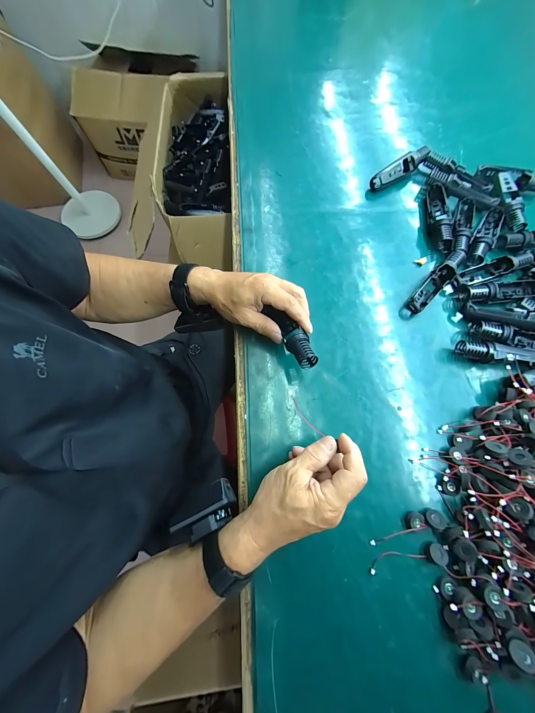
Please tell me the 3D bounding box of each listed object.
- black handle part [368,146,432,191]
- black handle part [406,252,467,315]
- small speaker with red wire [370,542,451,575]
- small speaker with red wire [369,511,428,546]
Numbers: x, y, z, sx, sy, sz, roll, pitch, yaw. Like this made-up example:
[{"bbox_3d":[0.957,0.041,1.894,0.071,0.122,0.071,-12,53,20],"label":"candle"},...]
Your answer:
[{"bbox_3d":[0.236,-0.335,0.457,0.115,0.027,0.025,-30,76,-9],"label":"black handle part"},{"bbox_3d":[0.257,-0.114,0.393,0.119,0.026,0.027,-43,78,-12],"label":"black handle part"},{"bbox_3d":[0.162,0.233,0.297,0.089,0.010,0.020,-7,73,-3],"label":"small speaker with red wire"},{"bbox_3d":[0.154,0.204,0.307,0.072,0.008,0.018,-16,74,-5],"label":"small speaker with red wire"}]

